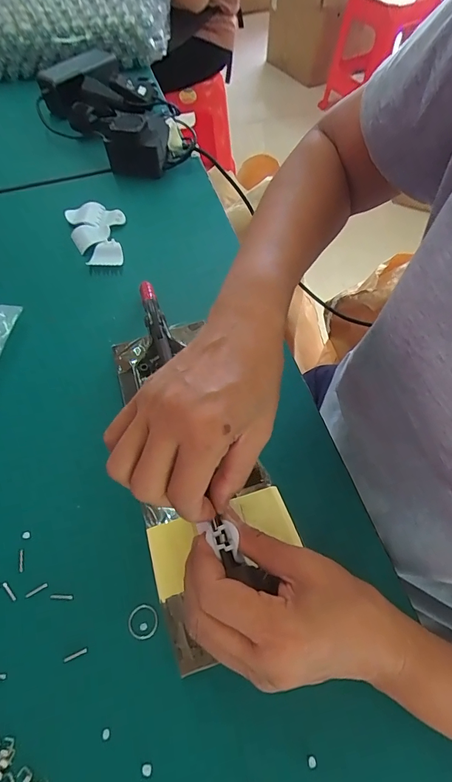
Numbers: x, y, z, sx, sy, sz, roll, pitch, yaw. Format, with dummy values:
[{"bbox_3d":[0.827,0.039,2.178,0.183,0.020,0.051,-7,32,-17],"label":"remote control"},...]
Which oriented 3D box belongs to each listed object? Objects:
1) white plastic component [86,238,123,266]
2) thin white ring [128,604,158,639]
[{"bbox_3d":[-0.145,-0.166,0.468,0.042,0.013,0.041,-3,59,-1],"label":"white plastic component"},{"bbox_3d":[-0.059,0.162,0.272,0.021,0.004,0.021,0,59,1],"label":"thin white ring"}]

